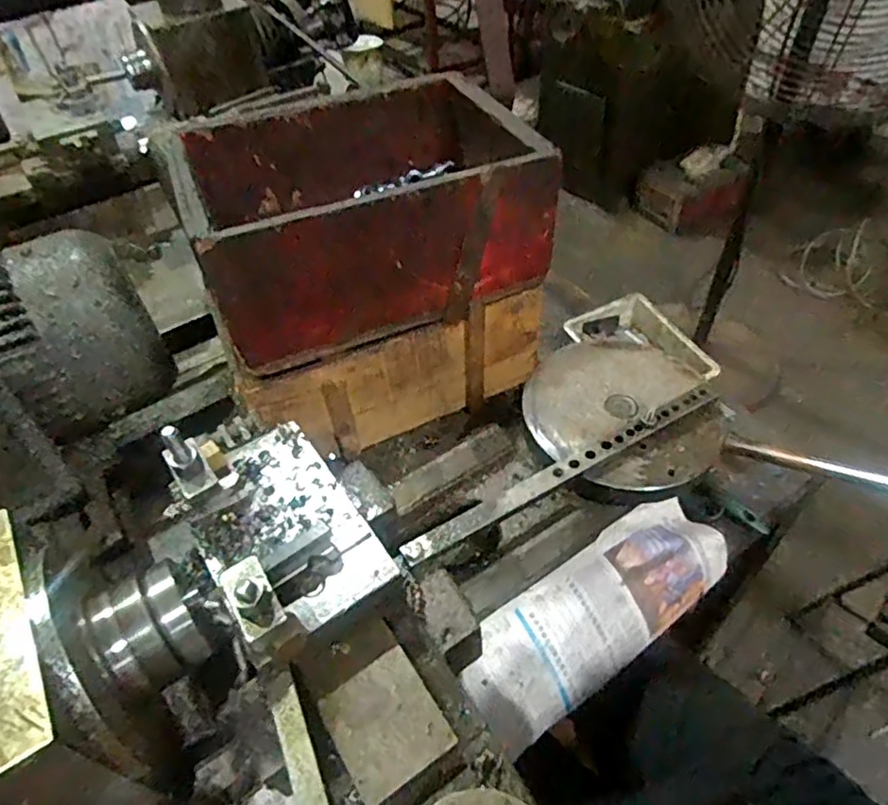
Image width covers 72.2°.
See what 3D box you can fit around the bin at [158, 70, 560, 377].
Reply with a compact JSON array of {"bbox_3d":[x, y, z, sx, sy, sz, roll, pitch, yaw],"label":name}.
[{"bbox_3d":[-0.088,-0.219,0.671,0.353,0.156,0.263,-21,50,-13],"label":"bin"}]

